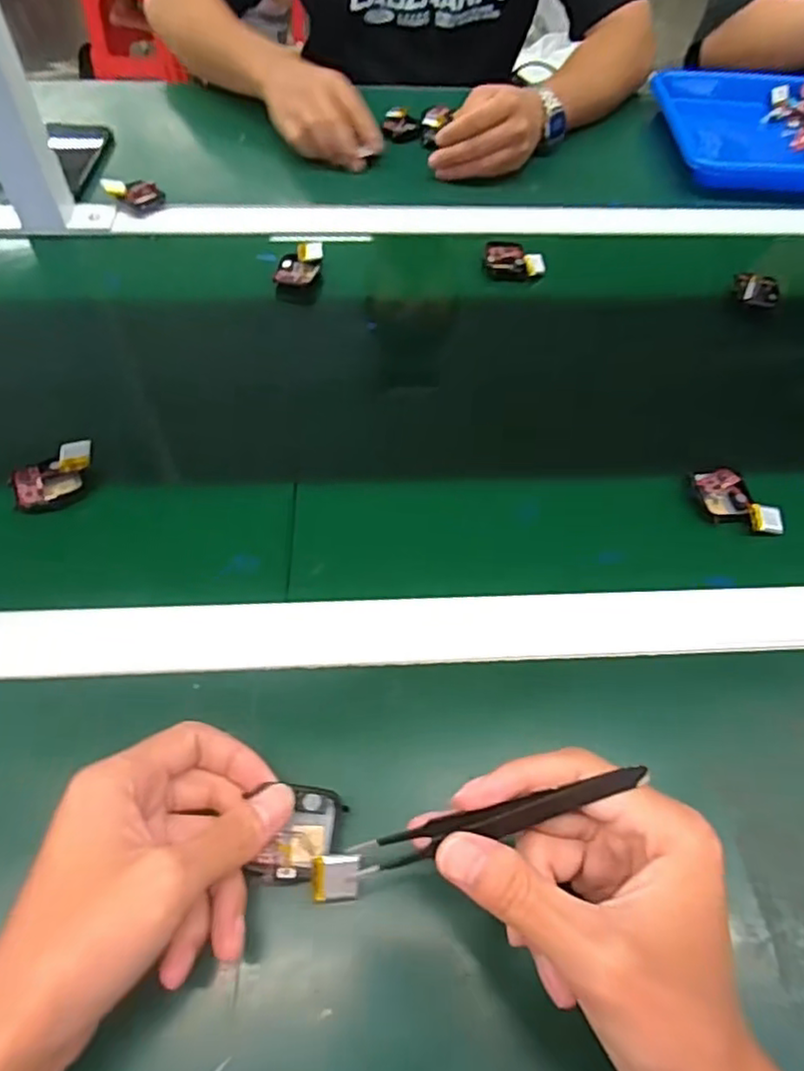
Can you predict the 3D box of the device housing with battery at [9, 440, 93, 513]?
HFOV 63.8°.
[{"bbox_3d":[-0.229,-0.039,0.428,0.056,0.016,0.034,-30,60,-22],"label":"device housing with battery"}]

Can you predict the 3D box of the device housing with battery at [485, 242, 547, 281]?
[{"bbox_3d":[0.103,-0.253,0.594,0.052,0.018,0.040,4,54,0],"label":"device housing with battery"}]

